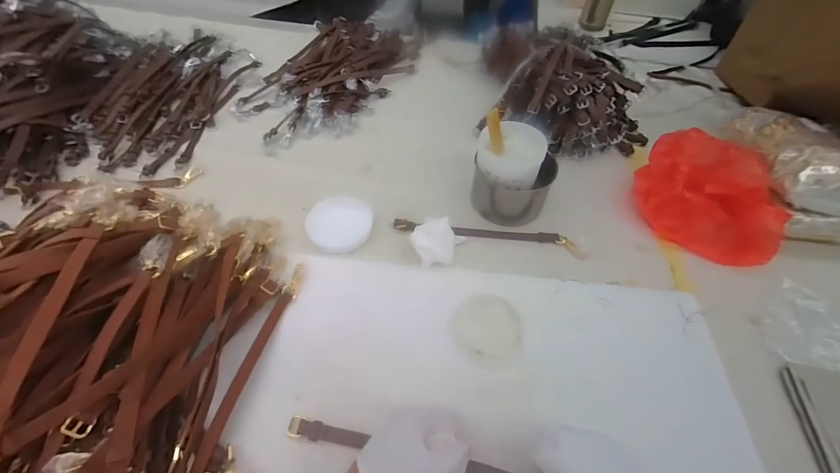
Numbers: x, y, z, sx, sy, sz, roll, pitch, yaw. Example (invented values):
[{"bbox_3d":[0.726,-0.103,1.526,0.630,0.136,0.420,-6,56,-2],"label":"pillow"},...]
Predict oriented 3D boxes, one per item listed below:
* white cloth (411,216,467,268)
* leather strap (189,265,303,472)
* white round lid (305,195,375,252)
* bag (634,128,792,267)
[{"bbox_3d":[0.035,0.008,0.583,0.094,0.046,0.064,-27,58,-20],"label":"white cloth"},{"bbox_3d":[-0.217,0.168,0.447,0.023,0.010,0.320,9,53,5],"label":"leather strap"},{"bbox_3d":[-0.138,-0.021,0.615,0.111,0.022,0.096,-10,72,-8],"label":"white round lid"},{"bbox_3d":[0.501,-0.073,0.621,0.214,0.127,0.188,20,55,13],"label":"bag"}]

